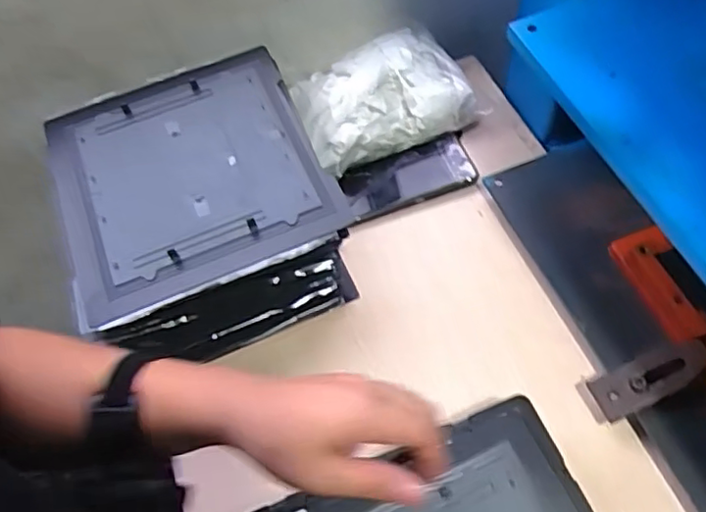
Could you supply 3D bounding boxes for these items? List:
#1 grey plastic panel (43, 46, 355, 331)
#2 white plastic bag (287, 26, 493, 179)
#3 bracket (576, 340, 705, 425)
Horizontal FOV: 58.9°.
[{"bbox_3d":[-0.150,-0.073,0.560,0.230,0.026,0.225,-22,60,-8],"label":"grey plastic panel"},{"bbox_3d":[0.037,-0.178,0.712,0.190,0.091,0.120,-21,60,-8],"label":"white plastic bag"},{"bbox_3d":[0.252,0.108,0.540,0.109,0.030,0.042,-32,58,18],"label":"bracket"}]

